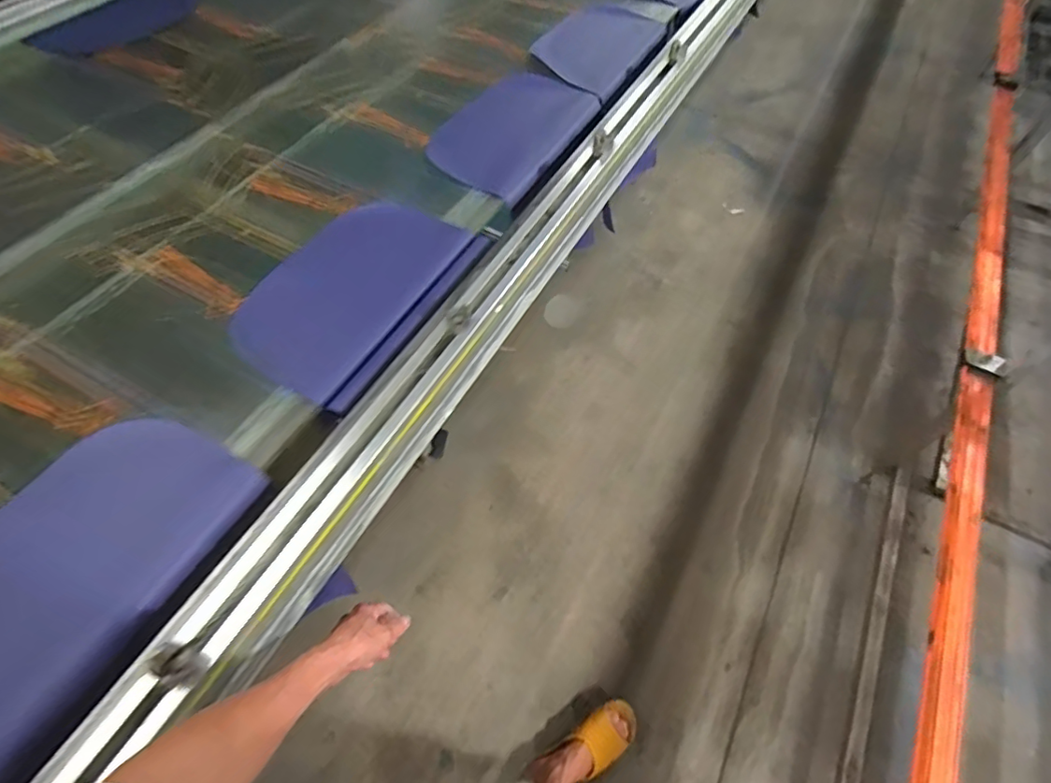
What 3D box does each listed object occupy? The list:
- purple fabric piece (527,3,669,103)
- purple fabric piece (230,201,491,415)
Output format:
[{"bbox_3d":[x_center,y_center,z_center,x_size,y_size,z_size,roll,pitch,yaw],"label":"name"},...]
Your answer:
[{"bbox_3d":[0.173,-0.777,1.208,0.202,0.042,0.377,28,62,15],"label":"purple fabric piece"},{"bbox_3d":[-0.256,-0.158,0.827,0.232,0.033,0.368,28,62,14],"label":"purple fabric piece"}]

